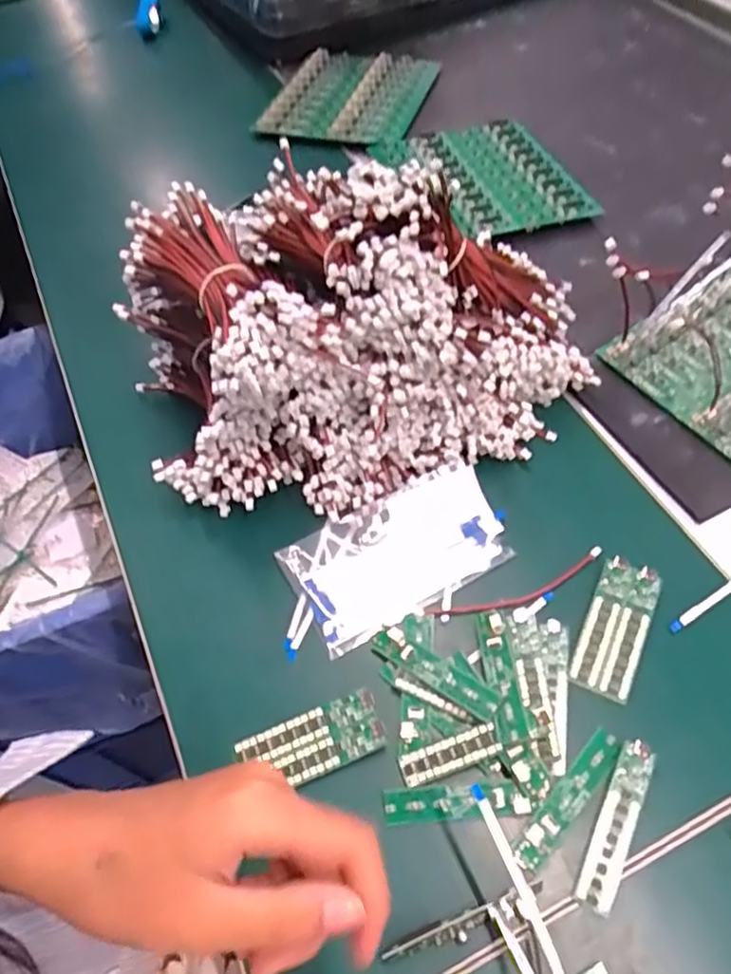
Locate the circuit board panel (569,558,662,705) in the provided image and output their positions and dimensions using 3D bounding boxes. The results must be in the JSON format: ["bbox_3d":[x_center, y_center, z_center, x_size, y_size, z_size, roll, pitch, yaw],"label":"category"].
[{"bbox_3d":[0.152,0.084,0.396,0.035,0.005,0.086,21,62,17],"label":"circuit board panel"}]

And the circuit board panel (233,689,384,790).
[{"bbox_3d":[-0.030,0.144,0.367,0.079,0.005,0.036,-21,59,-9],"label":"circuit board panel"}]

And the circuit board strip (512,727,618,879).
[{"bbox_3d":[0.108,0.165,0.344,0.017,0.009,0.085,37,68,24],"label":"circuit board strip"}]

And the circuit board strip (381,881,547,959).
[{"bbox_3d":[0.048,0.209,0.311,0.083,0.023,0.011,-17,58,-6],"label":"circuit board strip"}]

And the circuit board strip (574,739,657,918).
[{"bbox_3d":[0.130,0.173,0.336,0.020,0.008,0.083,23,63,18],"label":"circuit board strip"}]

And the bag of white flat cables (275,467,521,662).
[{"bbox_3d":[0.023,0.041,0.430,0.140,0.016,0.079,-27,59,-12],"label":"bag of white flat cables"}]

